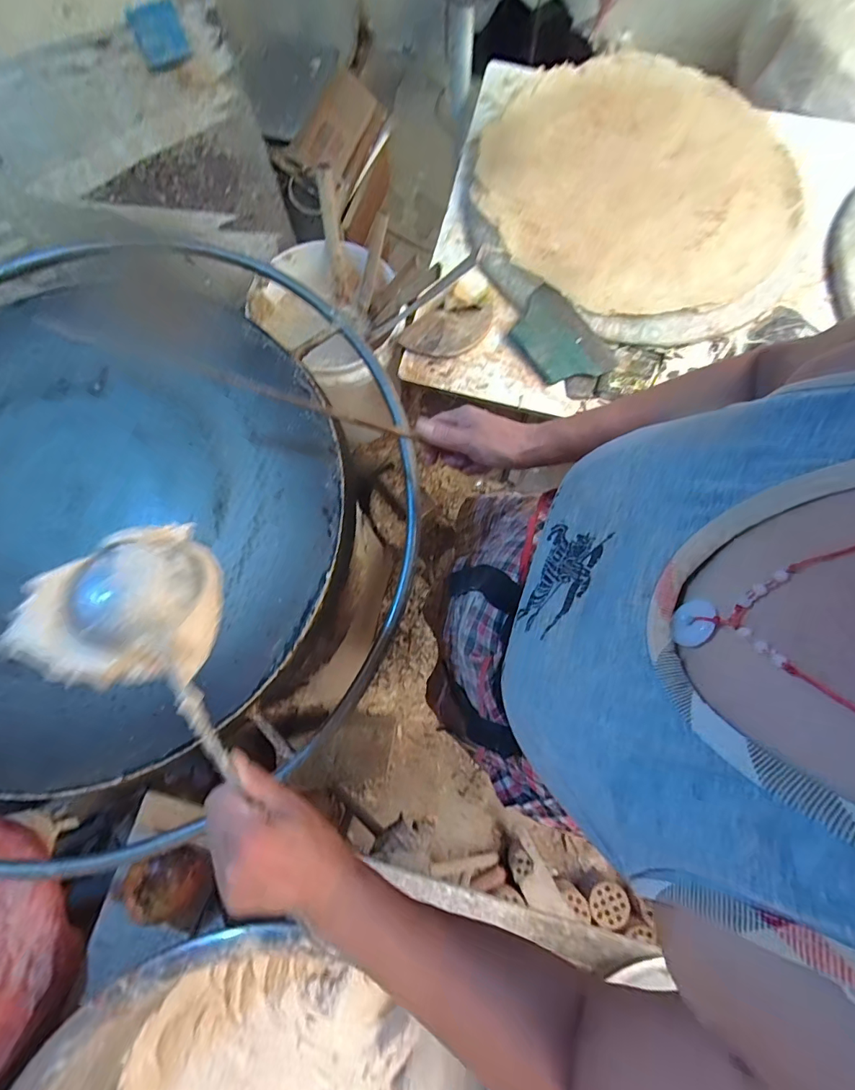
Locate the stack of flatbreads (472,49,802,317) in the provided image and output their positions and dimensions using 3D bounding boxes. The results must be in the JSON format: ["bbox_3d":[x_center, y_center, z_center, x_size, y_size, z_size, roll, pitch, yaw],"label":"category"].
[{"bbox_3d":[0.388,-0.685,0.862,0.571,0.076,0.573,-16,78,-2],"label":"stack of flatbreads"}]

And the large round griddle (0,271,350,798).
[{"bbox_3d":[-0.428,-0.044,0.558,0.617,0.032,0.619,0,78,1],"label":"large round griddle"}]

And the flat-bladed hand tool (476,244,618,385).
[{"bbox_3d":[0.183,-0.412,0.806,0.121,0.022,0.317,-38,80,-7],"label":"flat-bladed hand tool"}]

